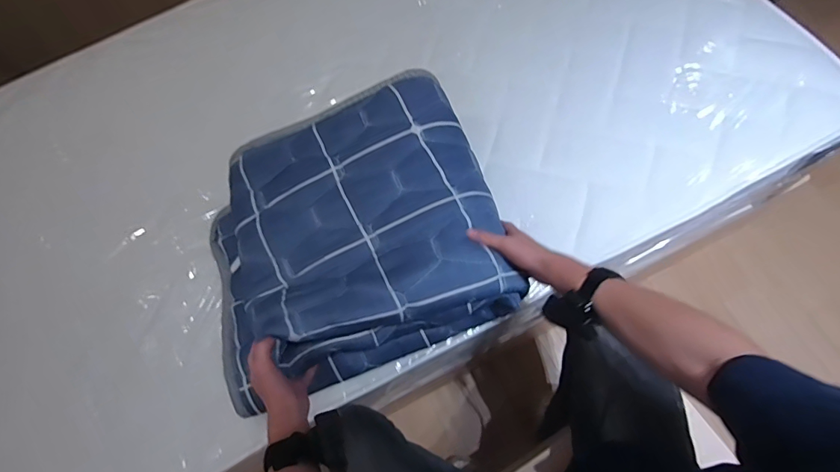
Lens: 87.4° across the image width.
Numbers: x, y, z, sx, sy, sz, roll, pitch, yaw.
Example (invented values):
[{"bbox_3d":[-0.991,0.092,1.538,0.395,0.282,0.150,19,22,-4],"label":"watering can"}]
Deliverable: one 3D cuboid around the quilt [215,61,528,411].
[{"bbox_3d":[-0.136,-0.004,0.779,0.509,0.181,0.451,-19,70,-6],"label":"quilt"}]

